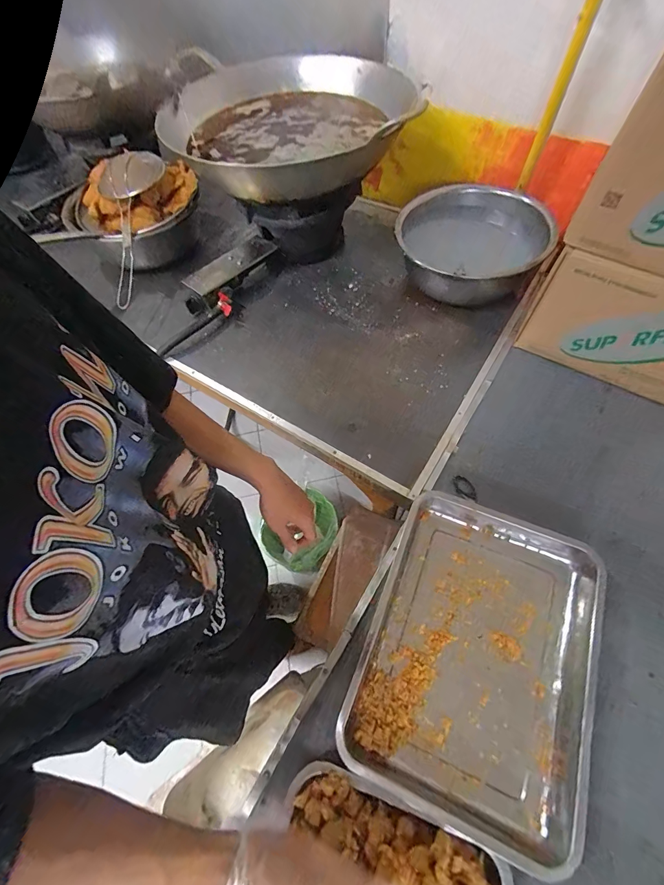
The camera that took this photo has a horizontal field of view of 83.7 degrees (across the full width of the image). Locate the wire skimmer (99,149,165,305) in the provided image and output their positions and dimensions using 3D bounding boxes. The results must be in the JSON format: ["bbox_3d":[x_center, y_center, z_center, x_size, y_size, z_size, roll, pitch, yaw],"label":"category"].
[{"bbox_3d":[-0.503,-0.530,0.900,0.127,0.055,0.417,0,80,3],"label":"wire skimmer"}]

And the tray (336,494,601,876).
[{"bbox_3d":[0.211,0.291,0.526,0.306,0.046,0.384,18,64,13],"label":"tray"}]

